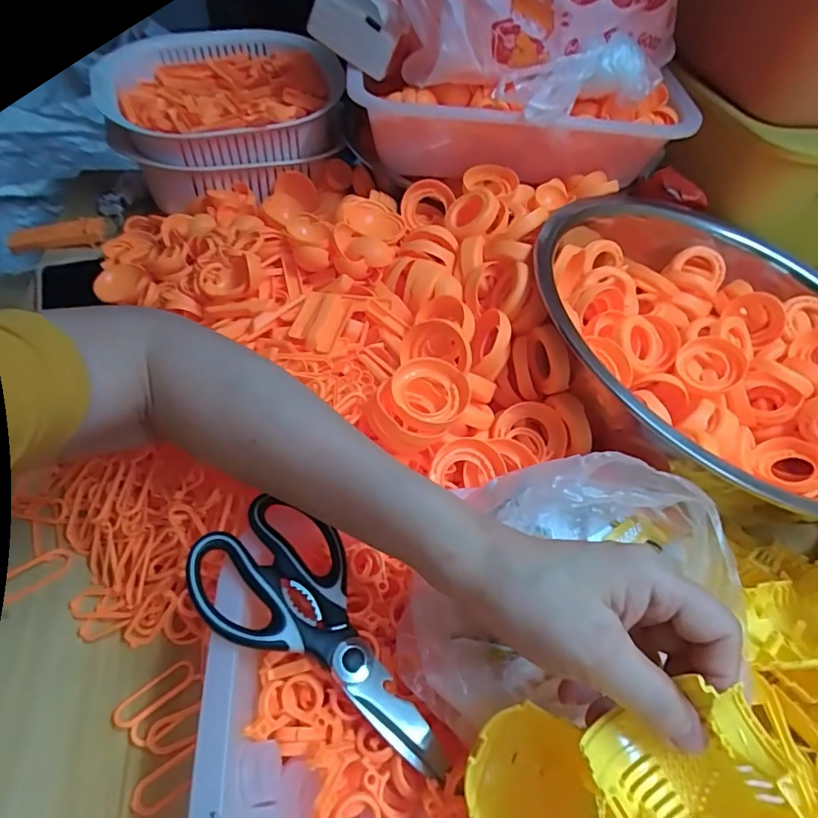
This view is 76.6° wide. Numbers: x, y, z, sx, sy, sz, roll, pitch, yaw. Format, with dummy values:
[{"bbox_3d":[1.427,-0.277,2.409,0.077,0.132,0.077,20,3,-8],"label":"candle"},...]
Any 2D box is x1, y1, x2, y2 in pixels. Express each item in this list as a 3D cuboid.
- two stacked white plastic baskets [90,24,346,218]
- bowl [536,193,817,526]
[{"bbox_3d":[-0.242,-0.402,0.703,0.284,0.128,0.280,-4,51,-9],"label":"two stacked white plastic baskets"},{"bbox_3d":[0.303,-0.058,0.501,0.367,0.108,0.367,3,50,-4],"label":"bowl"}]

